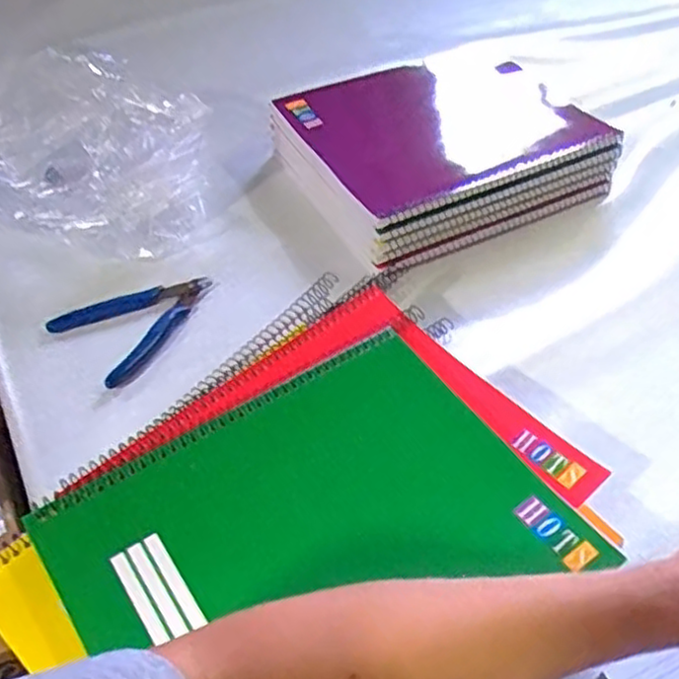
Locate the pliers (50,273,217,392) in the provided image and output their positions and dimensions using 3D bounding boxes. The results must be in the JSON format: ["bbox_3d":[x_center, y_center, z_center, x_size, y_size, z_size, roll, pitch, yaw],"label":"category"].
[{"bbox_3d":[-0.152,-0.019,0.550,0.080,0.018,0.117,34,56,27],"label":"pliers"}]

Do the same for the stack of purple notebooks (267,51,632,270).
[{"bbox_3d":[0.091,-0.176,0.648,0.247,0.066,0.202,-21,51,-18],"label":"stack of purple notebooks"}]

